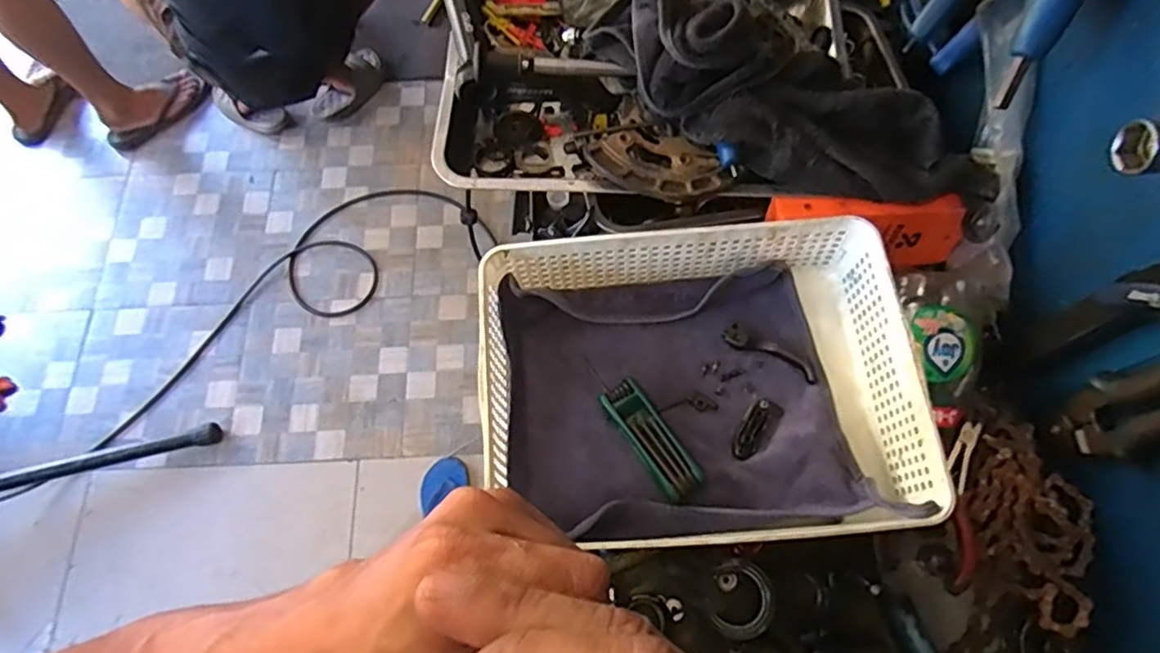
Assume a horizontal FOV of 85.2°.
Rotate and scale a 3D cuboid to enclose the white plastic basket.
[{"bbox_3d":[0.090,0.047,0.523,0.330,0.084,0.242,-4,68,-1],"label":"white plastic basket"}]

